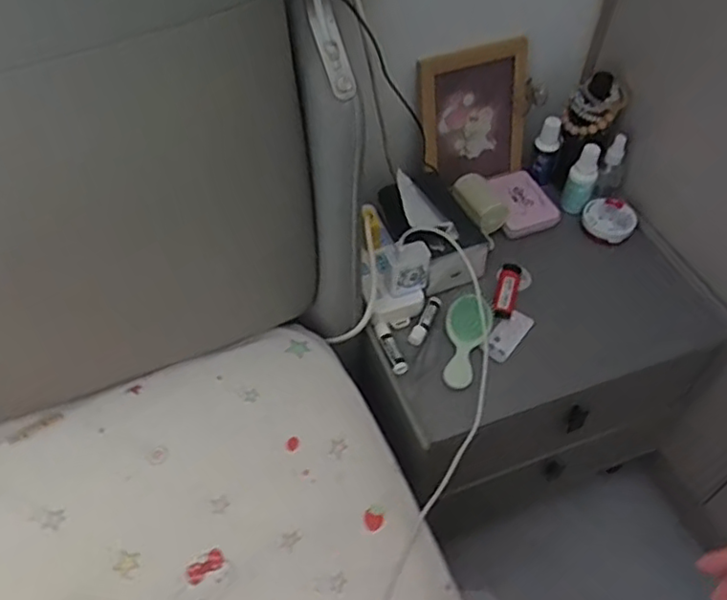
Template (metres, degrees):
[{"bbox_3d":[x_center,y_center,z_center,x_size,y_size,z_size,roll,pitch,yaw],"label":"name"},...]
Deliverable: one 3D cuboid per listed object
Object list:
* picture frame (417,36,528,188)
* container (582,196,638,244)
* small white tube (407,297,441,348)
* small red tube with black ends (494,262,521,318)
[{"bbox_3d":[0.150,-0.249,0.885,0.157,0.180,0.017,-14,39,-14],"label":"picture frame"},{"bbox_3d":[0.341,-0.115,0.905,0.070,0.022,0.079,26,56,17],"label":"container"},{"bbox_3d":[0.077,0.026,0.806,0.018,0.015,0.067,25,56,17],"label":"small white tube"},{"bbox_3d":[0.183,-0.013,0.838,0.025,0.016,0.080,15,54,10],"label":"small red tube with black ends"}]

